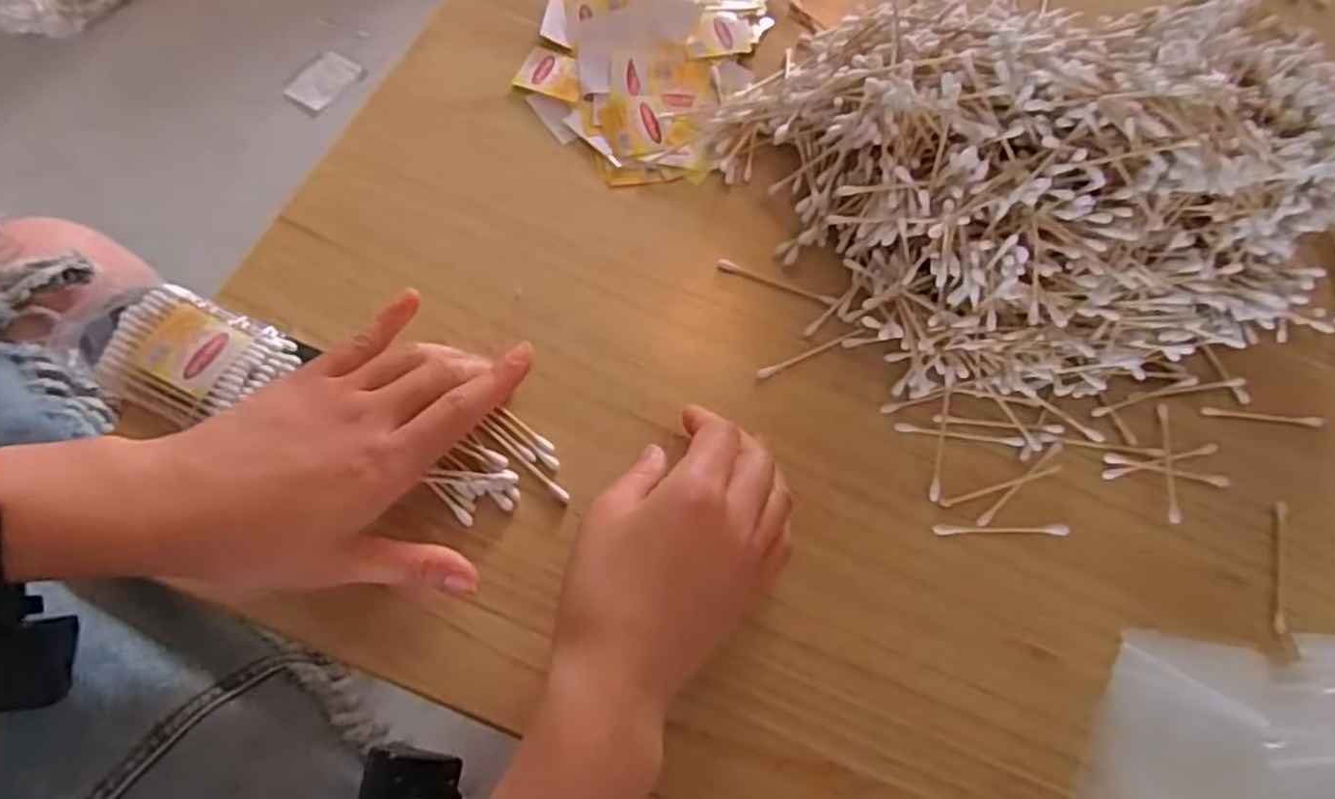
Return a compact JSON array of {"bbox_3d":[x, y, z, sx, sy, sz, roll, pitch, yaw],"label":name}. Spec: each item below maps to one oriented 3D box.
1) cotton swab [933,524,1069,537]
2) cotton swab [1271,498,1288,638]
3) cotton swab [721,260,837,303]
[{"bbox_3d":[0.169,0.066,0.383,0.070,0.004,0.006,1,66,-5],"label":"cotton swab"},{"bbox_3d":[0.317,0.086,0.392,0.007,0.007,0.072,21,66,3],"label":"cotton swab"},{"bbox_3d":[0.061,-0.066,0.430,0.068,0.004,0.007,19,66,2],"label":"cotton swab"}]

